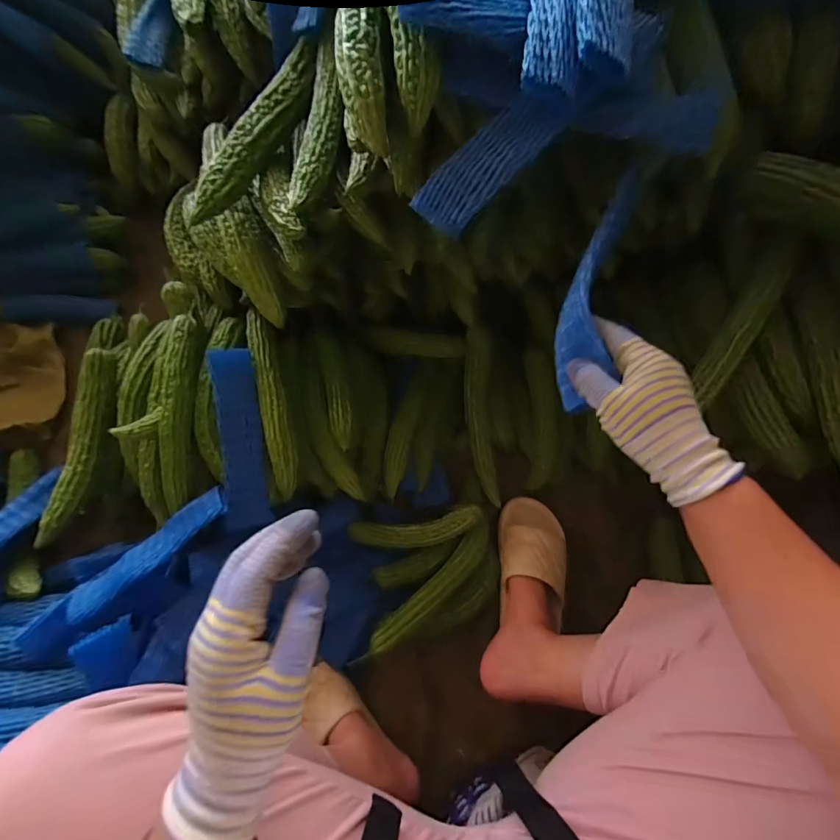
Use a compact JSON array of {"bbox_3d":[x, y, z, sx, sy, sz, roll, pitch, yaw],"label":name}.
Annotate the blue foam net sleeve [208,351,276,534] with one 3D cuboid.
[{"bbox_3d":[-0.242,0.023,0.572,0.054,0.025,0.239,-8,87,-1],"label":"blue foam net sleeve"}]

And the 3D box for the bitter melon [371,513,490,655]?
[{"bbox_3d":[0.028,0.242,0.617,0.046,0.064,0.230,43,77,15],"label":"bitter melon"}]

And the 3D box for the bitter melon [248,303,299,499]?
[{"bbox_3d":[-0.205,-0.028,0.597,0.044,0.055,0.270,-12,71,-2],"label":"bitter melon"}]

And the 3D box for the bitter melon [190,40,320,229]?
[{"bbox_3d":[-0.194,-0.352,0.519,0.047,0.040,0.281,21,73,9],"label":"bitter melon"}]

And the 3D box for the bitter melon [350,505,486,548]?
[{"bbox_3d":[-0.005,0.169,0.647,0.191,0.054,0.046,-9,70,-1],"label":"bitter melon"}]

